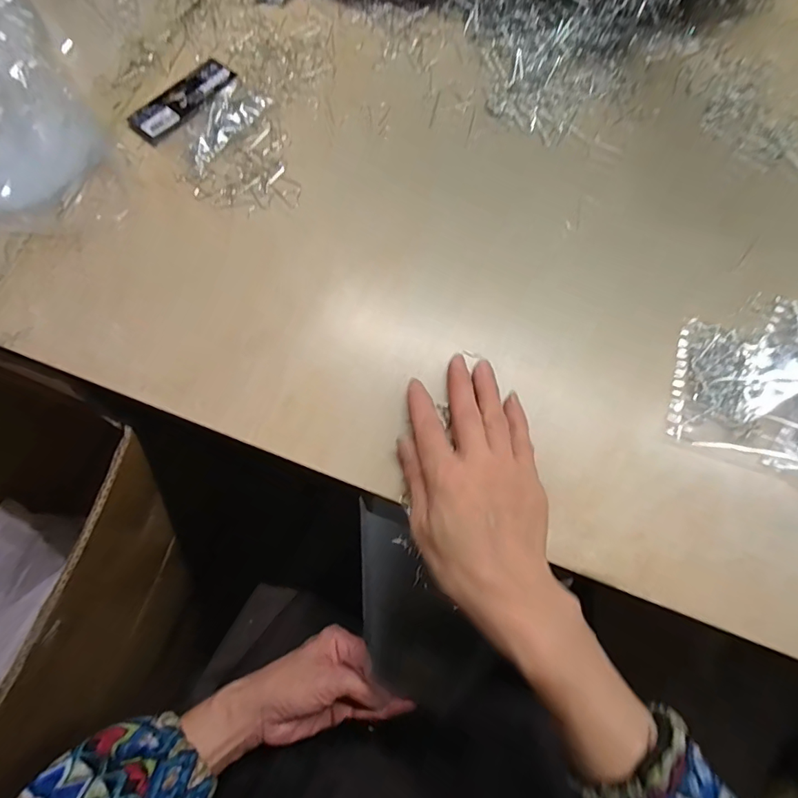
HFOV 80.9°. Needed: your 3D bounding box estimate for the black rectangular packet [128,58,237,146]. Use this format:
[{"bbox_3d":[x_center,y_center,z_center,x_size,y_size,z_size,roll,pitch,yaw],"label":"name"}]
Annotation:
[{"bbox_3d":[-0.193,-0.268,0.419,0.039,0.009,0.101,41,79,13],"label":"black rectangular packet"}]

